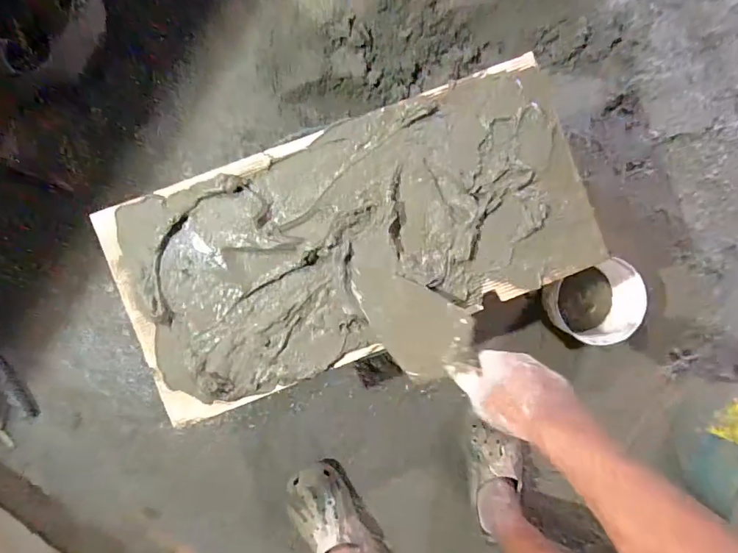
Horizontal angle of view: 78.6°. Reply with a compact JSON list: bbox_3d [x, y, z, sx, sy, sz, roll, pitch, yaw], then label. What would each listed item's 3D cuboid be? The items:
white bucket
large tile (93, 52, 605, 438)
[{"bbox_3d":[0.426,0.045,0.875,0.159,0.095,0.154,0,89,-1],"label":"white bucket"},{"bbox_3d":[-0.016,-0.049,0.572,0.587,0.026,0.282,-21,93,-3],"label":"large tile"}]

